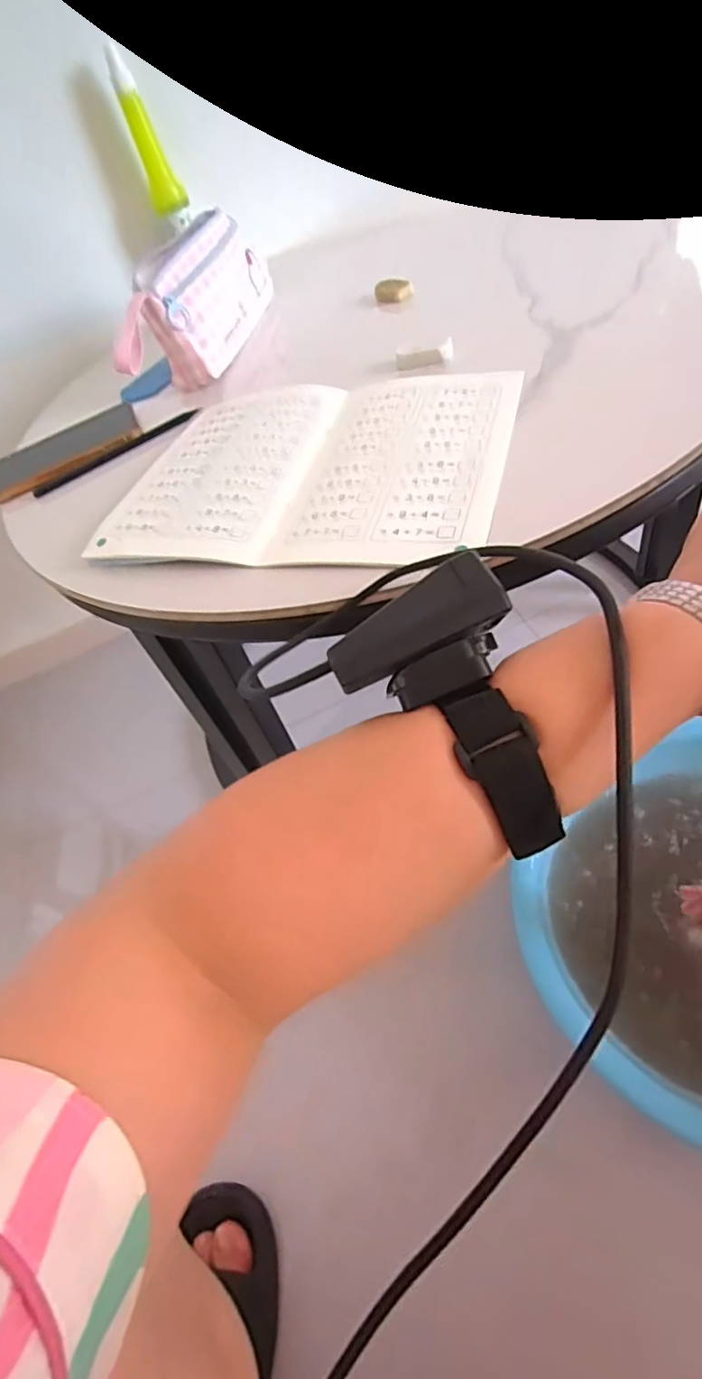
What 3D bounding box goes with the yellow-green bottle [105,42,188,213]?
[{"bbox_3d":[-0.229,-0.613,0.653,0.027,0.138,0.035,22,61,34],"label":"yellow-green bottle"}]

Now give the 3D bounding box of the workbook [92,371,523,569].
[{"bbox_3d":[-0.026,-0.163,0.423,0.267,0.008,0.202,6,56,19],"label":"workbook"}]

